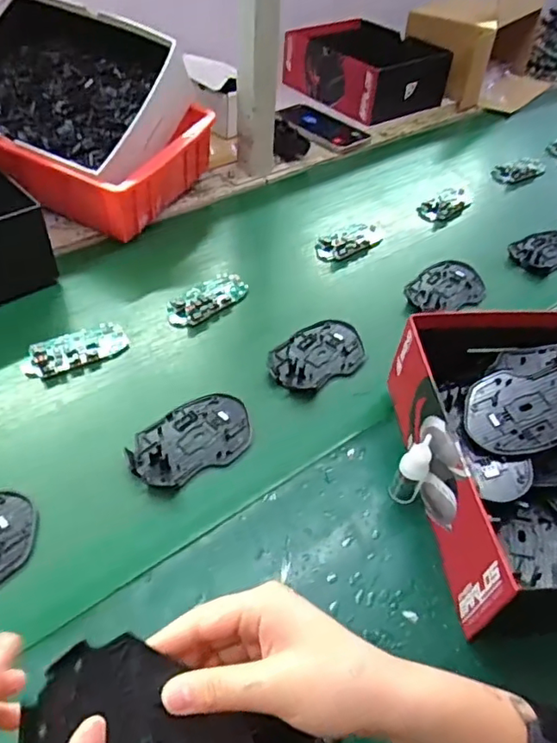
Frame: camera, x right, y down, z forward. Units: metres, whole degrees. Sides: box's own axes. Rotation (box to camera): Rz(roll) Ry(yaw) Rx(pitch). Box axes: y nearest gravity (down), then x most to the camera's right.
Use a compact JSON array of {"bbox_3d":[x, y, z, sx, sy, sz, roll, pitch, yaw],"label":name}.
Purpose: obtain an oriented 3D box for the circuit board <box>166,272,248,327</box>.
[{"bbox_3d":[-0.077,-0.079,0.627,0.096,0.015,0.047,-32,57,-31],"label":"circuit board"}]

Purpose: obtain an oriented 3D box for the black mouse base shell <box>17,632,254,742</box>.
[{"bbox_3d":[-0.067,0.184,0.287,0.112,0.010,0.068,40,59,2],"label":"black mouse base shell"}]

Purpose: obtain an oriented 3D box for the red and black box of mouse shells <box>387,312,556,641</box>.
[{"bbox_3d":[0.205,0.060,0.463,0.205,0.090,0.274,-2,47,-7],"label":"red and black box of mouse shells"}]

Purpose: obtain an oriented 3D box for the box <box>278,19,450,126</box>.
[{"bbox_3d":[0.159,-0.543,1.033,0.206,0.090,0.232,-24,53,-26],"label":"box"}]

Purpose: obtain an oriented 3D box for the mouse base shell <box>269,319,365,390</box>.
[{"bbox_3d":[0.039,-0.018,0.582,0.106,0.009,0.075,-24,53,-26],"label":"mouse base shell"}]

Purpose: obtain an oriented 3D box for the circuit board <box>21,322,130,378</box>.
[{"bbox_3d":[-0.198,-0.022,0.562,0.100,0.012,0.048,-26,54,-27],"label":"circuit board"}]

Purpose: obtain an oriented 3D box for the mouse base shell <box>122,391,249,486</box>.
[{"bbox_3d":[-0.075,0.057,0.496,0.110,0.011,0.073,-24,53,-26],"label":"mouse base shell"}]

